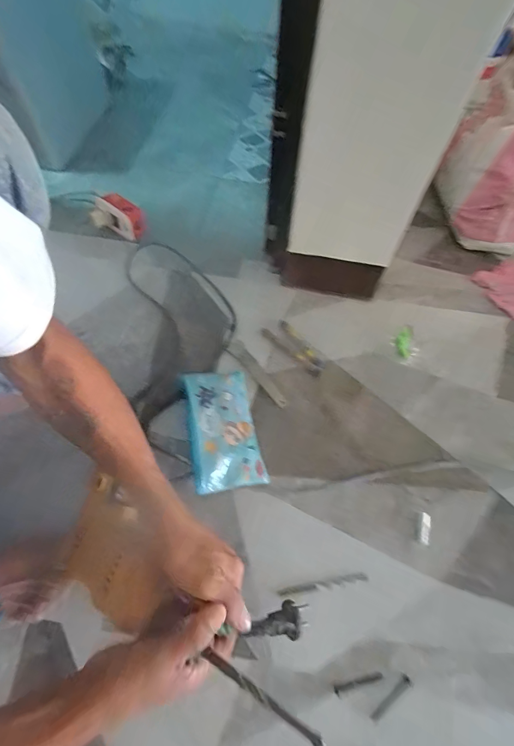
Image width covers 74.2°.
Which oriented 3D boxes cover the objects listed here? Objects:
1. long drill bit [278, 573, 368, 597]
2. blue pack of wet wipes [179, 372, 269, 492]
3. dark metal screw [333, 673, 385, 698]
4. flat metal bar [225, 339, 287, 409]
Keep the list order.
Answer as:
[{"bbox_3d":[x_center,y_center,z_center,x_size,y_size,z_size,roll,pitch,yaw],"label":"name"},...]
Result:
[{"bbox_3d":[0.085,0.271,0.433,0.113,0.004,0.010,-8,62,-6],"label":"long drill bit"},{"bbox_3d":[-0.054,0.082,0.516,0.097,0.045,0.185,-12,62,-8],"label":"blue pack of wet wipes"},{"bbox_3d":[0.117,0.357,0.389,0.058,0.004,0.009,-10,62,-7],"label":"dark metal screw"},{"bbox_3d":[-0.001,-0.001,0.581,0.028,0.005,0.146,-34,67,-18],"label":"flat metal bar"}]

